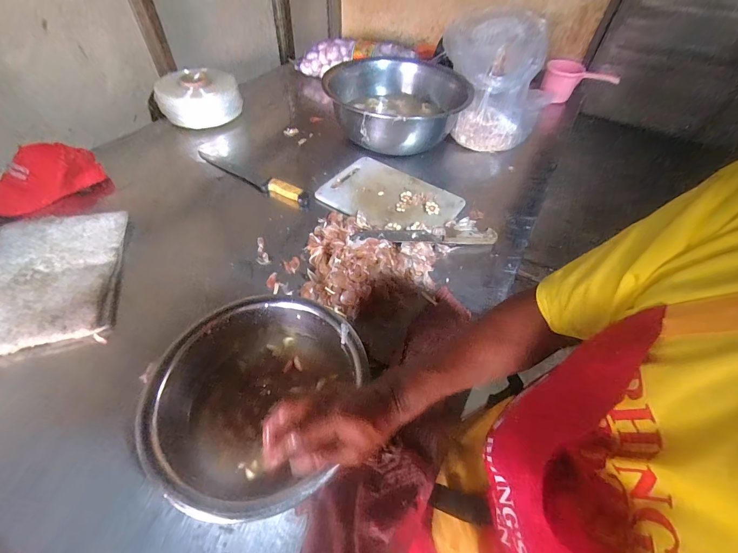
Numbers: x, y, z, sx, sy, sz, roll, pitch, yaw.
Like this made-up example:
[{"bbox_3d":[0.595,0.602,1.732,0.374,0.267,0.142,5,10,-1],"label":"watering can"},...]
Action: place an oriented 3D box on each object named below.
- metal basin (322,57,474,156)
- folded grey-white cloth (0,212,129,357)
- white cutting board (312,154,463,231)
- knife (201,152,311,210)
[{"bbox_3d":[0.075,-0.538,1.023,0.414,0.151,0.455,2,50,-2],"label":"metal basin"},{"bbox_3d":[-0.633,-0.002,0.633,0.256,0.041,0.344,-10,53,-11],"label":"folded grey-white cloth"},{"bbox_3d":[0.055,-0.219,0.850,0.348,0.011,0.225,26,53,18],"label":"white cutting board"},{"bbox_3d":[-0.338,-0.280,0.887,0.395,0.040,0.046,23,53,15],"label":"knife"}]

